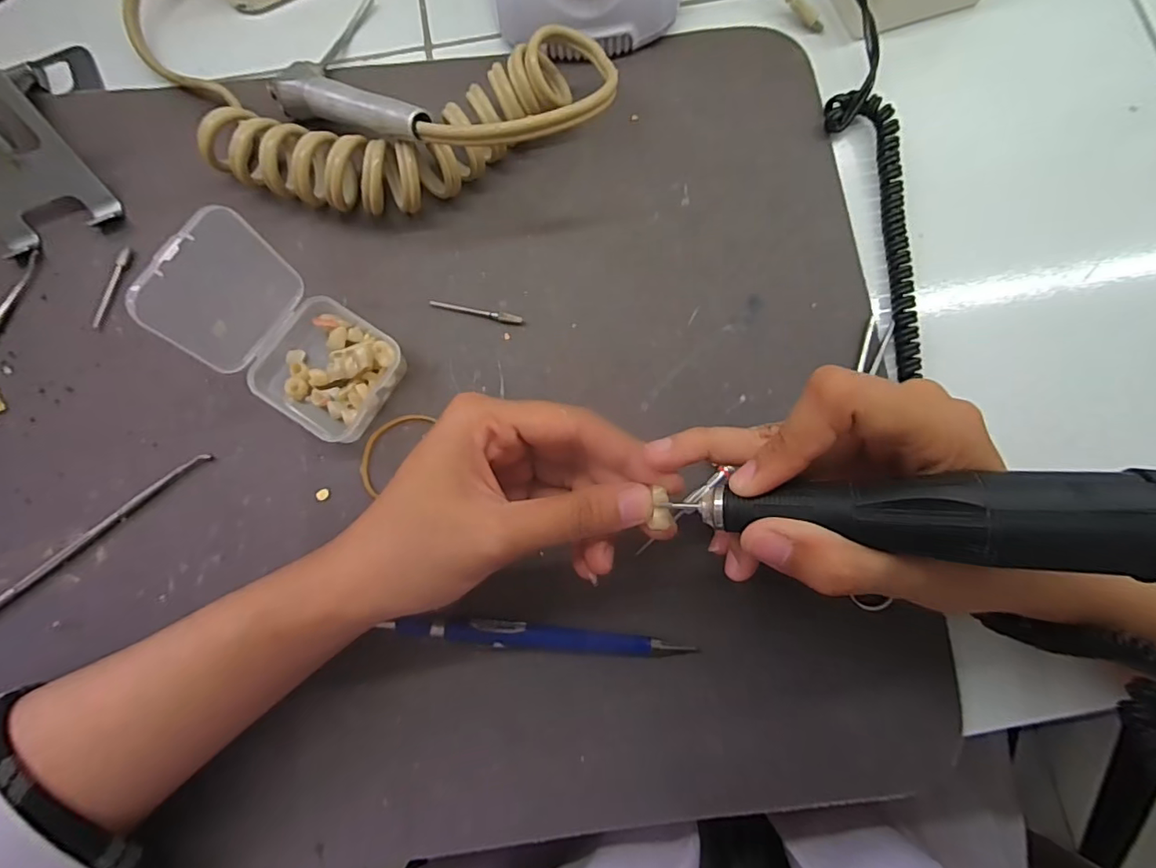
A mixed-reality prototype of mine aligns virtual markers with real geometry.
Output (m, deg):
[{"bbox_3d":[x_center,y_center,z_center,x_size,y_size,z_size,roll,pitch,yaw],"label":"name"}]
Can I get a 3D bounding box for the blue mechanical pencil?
[{"bbox_3d":[-0.015,0.090,0.228,0.127,0.008,0.011,5,80,2],"label":"blue mechanical pencil"}]

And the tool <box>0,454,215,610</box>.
[{"bbox_3d":[-0.234,0.054,0.240,0.145,0.006,0.006,-39,82,-5],"label":"tool"}]

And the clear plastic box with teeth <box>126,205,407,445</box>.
[{"bbox_3d":[-0.130,-0.044,0.224,0.087,0.071,0.058,36,83,7],"label":"clear plastic box with teeth"}]

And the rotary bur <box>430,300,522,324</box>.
[{"bbox_3d":[-0.051,-0.062,0.262,0.047,0.004,0.005,14,81,3],"label":"rotary bur"}]

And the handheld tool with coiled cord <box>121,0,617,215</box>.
[{"bbox_3d":[-0.128,-0.182,0.264,0.274,0.046,0.136,26,82,5],"label":"handheld tool with coiled cord"}]

